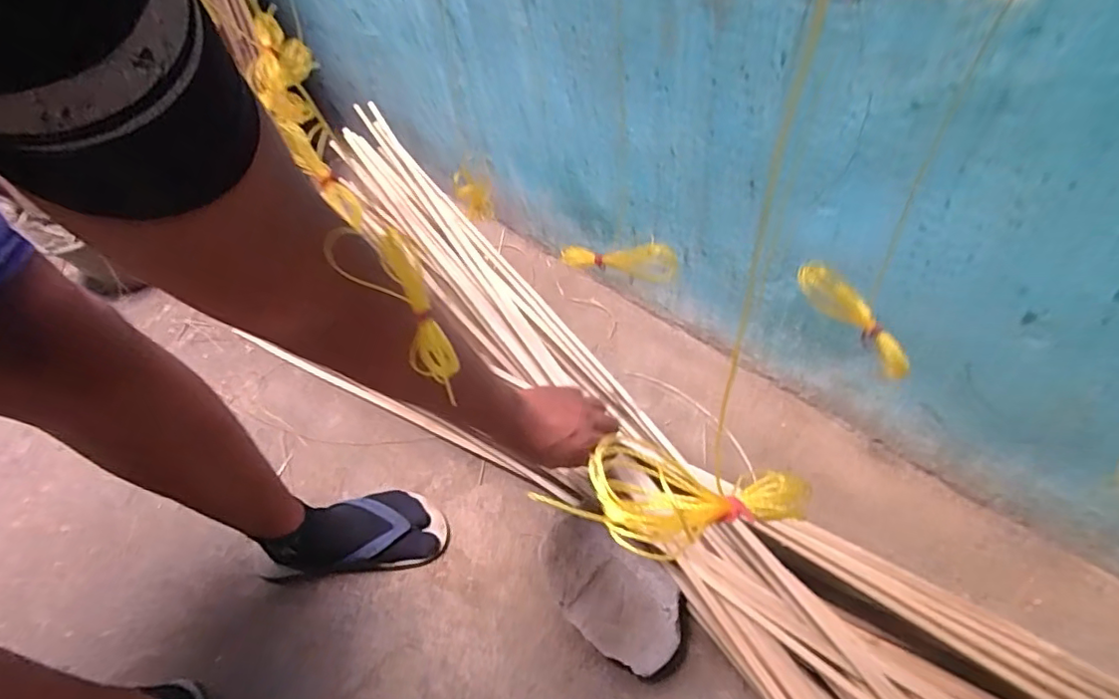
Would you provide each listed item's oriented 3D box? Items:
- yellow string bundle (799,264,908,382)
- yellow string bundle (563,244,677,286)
[{"bbox_3d":[0.187,-0.020,0.356,0.024,0.021,0.090,-37,83,-28],"label":"yellow string bundle"},{"bbox_3d":[0.047,-0.070,0.449,0.091,0.029,0.018,3,54,10],"label":"yellow string bundle"}]

